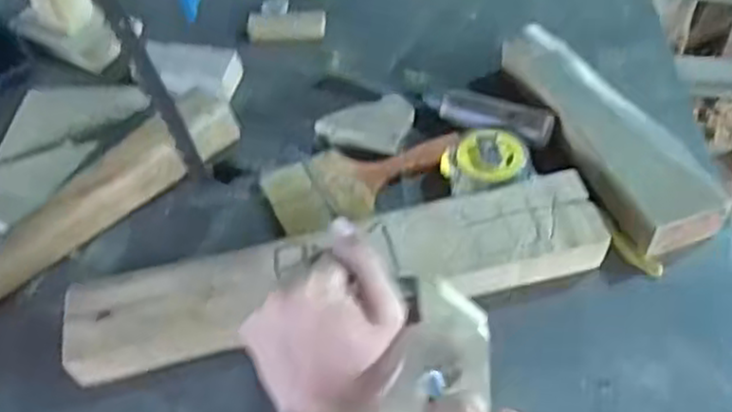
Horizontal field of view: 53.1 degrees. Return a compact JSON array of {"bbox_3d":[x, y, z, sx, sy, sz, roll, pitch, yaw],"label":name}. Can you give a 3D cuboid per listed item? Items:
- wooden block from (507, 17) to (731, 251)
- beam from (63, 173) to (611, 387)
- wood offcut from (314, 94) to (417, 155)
[{"bbox_3d":[0.195,-0.067,0.615,0.070,0.033,0.244,-23,53,-12],"label":"wooden block"},{"bbox_3d":[-0.019,0.054,0.542,0.391,0.033,0.075,-14,52,-5],"label":"beam"},{"bbox_3d":[0.000,-0.076,0.653,0.081,0.013,0.064,13,54,15],"label":"wood offcut"}]

